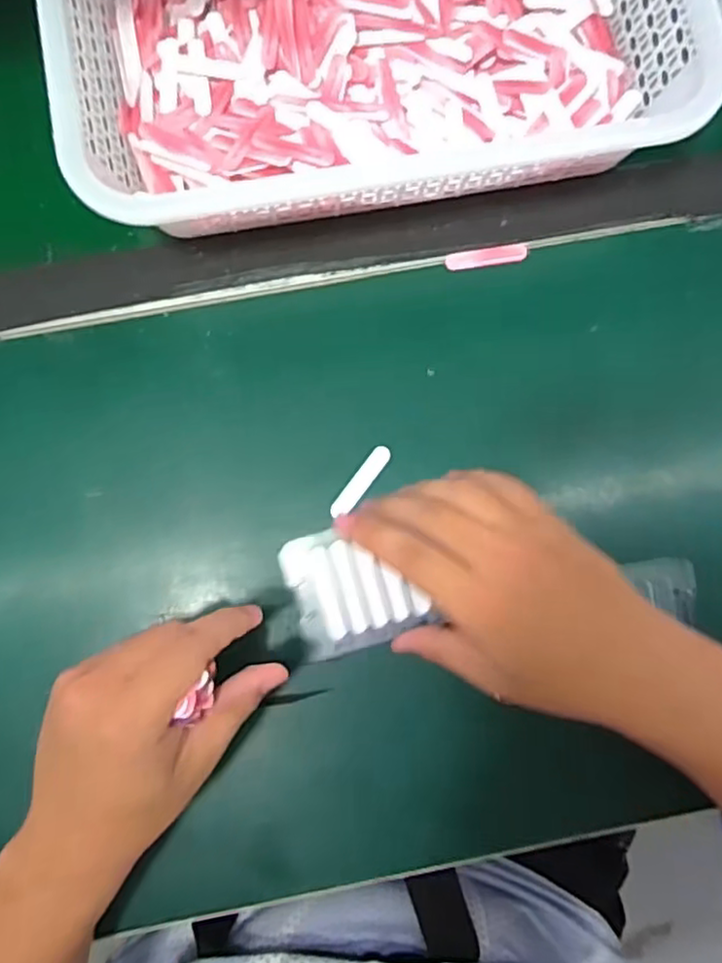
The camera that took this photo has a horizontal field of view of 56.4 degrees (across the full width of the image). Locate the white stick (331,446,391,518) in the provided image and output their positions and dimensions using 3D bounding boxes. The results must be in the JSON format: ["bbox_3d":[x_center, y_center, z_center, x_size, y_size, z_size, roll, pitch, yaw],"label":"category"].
[{"bbox_3d":[0.000,0.000,0.399,0.011,0.004,0.051,32,76,21],"label":"white stick"}]

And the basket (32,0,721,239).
[{"bbox_3d":[0.000,-0.288,0.405,0.357,0.079,0.254,-10,82,-3],"label":"basket"}]

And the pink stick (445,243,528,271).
[{"bbox_3d":[0.079,-0.141,0.421,0.052,0.004,0.012,-9,82,-2],"label":"pink stick"}]

